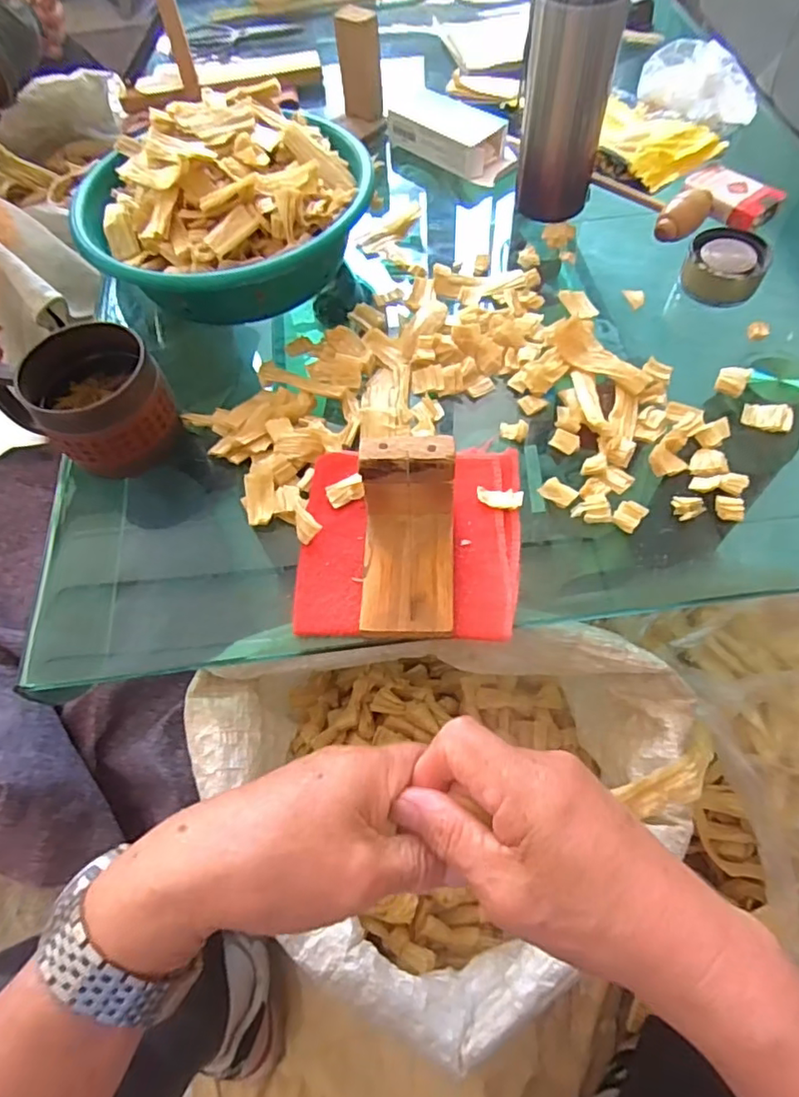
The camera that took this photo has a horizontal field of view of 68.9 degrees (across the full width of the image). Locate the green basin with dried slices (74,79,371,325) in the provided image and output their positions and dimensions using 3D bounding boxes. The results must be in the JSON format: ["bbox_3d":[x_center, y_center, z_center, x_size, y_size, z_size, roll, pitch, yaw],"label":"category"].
[{"bbox_3d":[-0.160,-0.312,0.542,0.248,0.104,0.241,-2,61,3],"label":"green basin with dried slices"}]

